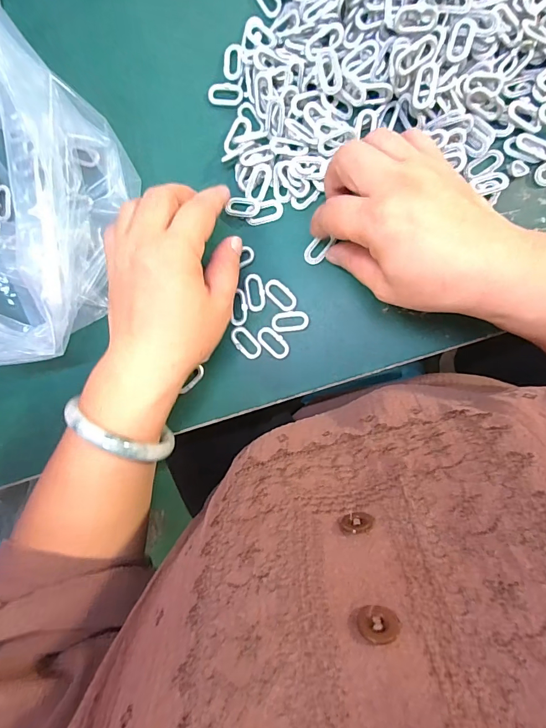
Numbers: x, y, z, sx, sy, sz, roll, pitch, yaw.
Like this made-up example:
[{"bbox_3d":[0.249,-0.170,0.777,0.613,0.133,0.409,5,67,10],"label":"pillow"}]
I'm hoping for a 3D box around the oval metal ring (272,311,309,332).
[{"bbox_3d":[0.012,-0.031,0.279,0.026,0.004,0.014,-7,91,6],"label":"oval metal ring"}]

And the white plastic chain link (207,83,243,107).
[{"bbox_3d":[-0.034,-0.195,0.283,0.026,0.004,0.014,10,93,6],"label":"white plastic chain link"}]

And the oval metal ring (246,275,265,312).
[{"bbox_3d":[-0.013,-0.052,0.281,0.013,0.004,0.027,-12,90,6],"label":"oval metal ring"}]

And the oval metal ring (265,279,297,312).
[{"bbox_3d":[0.006,-0.049,0.279,0.027,0.004,0.013,43,95,3],"label":"oval metal ring"}]

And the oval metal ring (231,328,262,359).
[{"bbox_3d":[-0.020,-0.015,0.282,0.014,0.004,0.026,-45,87,5],"label":"oval metal ring"}]

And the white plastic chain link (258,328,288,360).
[{"bbox_3d":[0.000,-0.015,0.280,0.014,0.004,0.026,-43,87,5],"label":"white plastic chain link"}]

